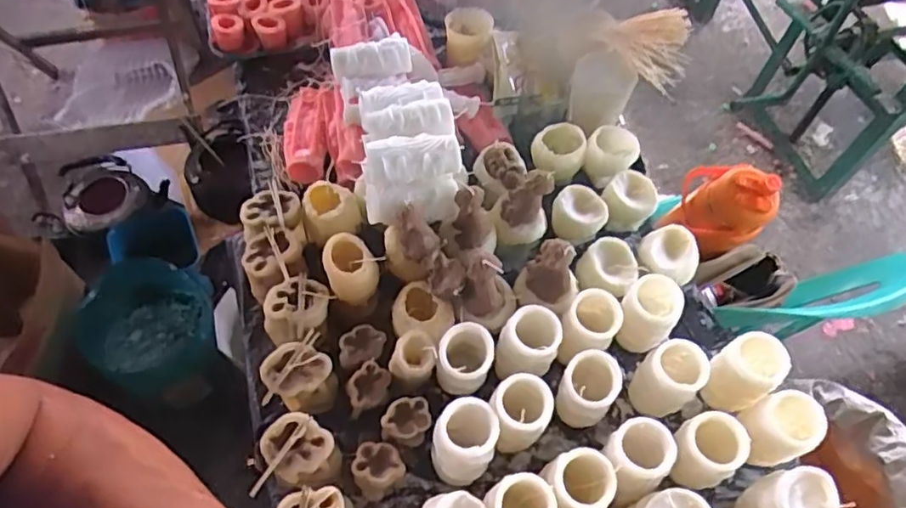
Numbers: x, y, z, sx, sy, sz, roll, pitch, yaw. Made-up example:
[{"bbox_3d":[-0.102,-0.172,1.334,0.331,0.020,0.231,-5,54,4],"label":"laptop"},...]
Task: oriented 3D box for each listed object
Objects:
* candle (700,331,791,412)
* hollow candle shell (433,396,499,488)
[{"bbox_3d":[0.325,0.134,0.692,0.057,0.091,0.062,2,58,-3],"label":"candle"},{"bbox_3d":[0.012,0.197,0.645,0.066,0.085,0.075,12,58,4],"label":"hollow candle shell"}]

